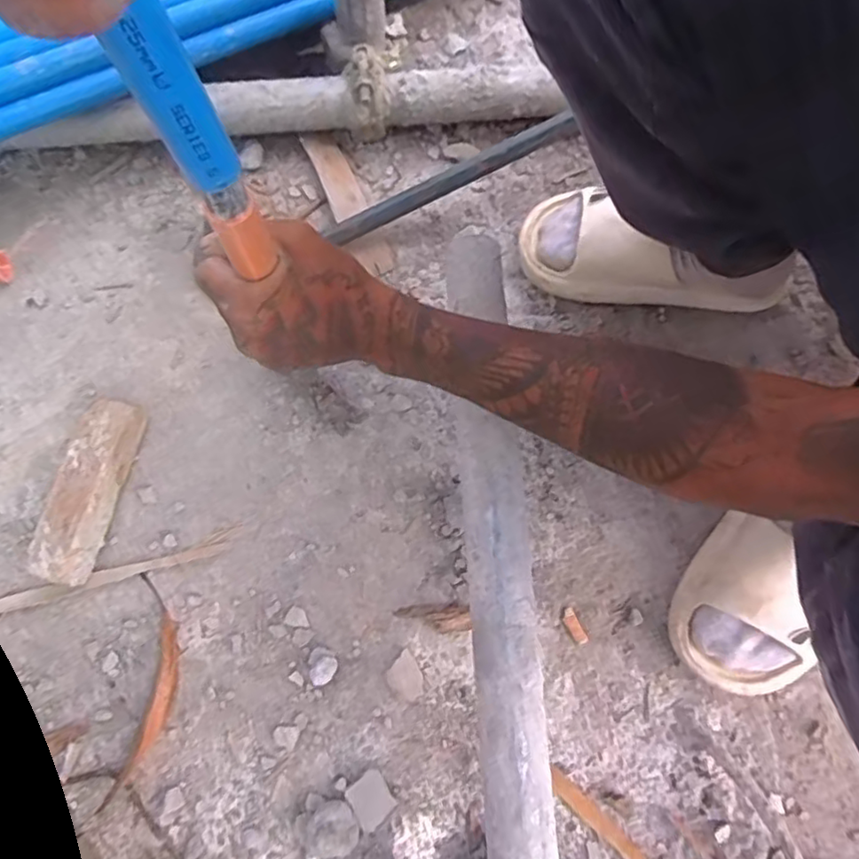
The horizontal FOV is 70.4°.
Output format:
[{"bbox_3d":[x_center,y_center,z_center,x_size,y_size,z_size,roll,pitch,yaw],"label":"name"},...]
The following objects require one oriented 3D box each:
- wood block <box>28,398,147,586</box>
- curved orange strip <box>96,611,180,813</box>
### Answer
[{"bbox_3d":[-0.304,0.052,0.543,0.048,0.042,0.158,15,77,2],"label":"wood block"},{"bbox_3d":[-0.236,0.236,0.515,0.029,0.019,0.147,11,77,1],"label":"curved orange strip"}]

